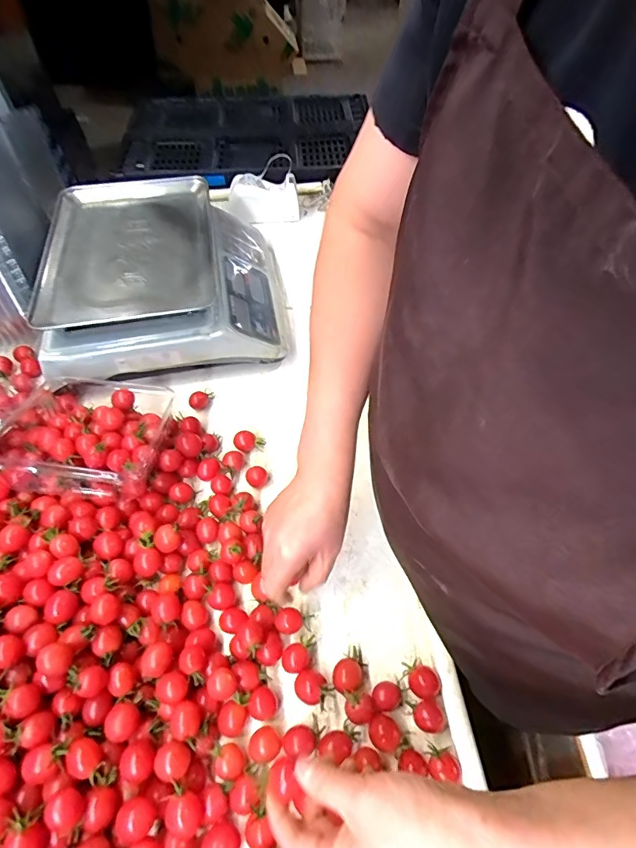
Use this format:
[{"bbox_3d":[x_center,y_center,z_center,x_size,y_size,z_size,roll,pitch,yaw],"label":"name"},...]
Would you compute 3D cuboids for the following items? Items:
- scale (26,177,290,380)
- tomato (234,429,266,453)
[{"bbox_3d":[-0.232,-0.238,0.709,0.336,0.107,0.345,-11,56,-8],"label":"scale"},{"bbox_3d":[-0.092,0.023,0.610,0.040,0.021,0.022,-8,56,-6],"label":"tomato"}]

